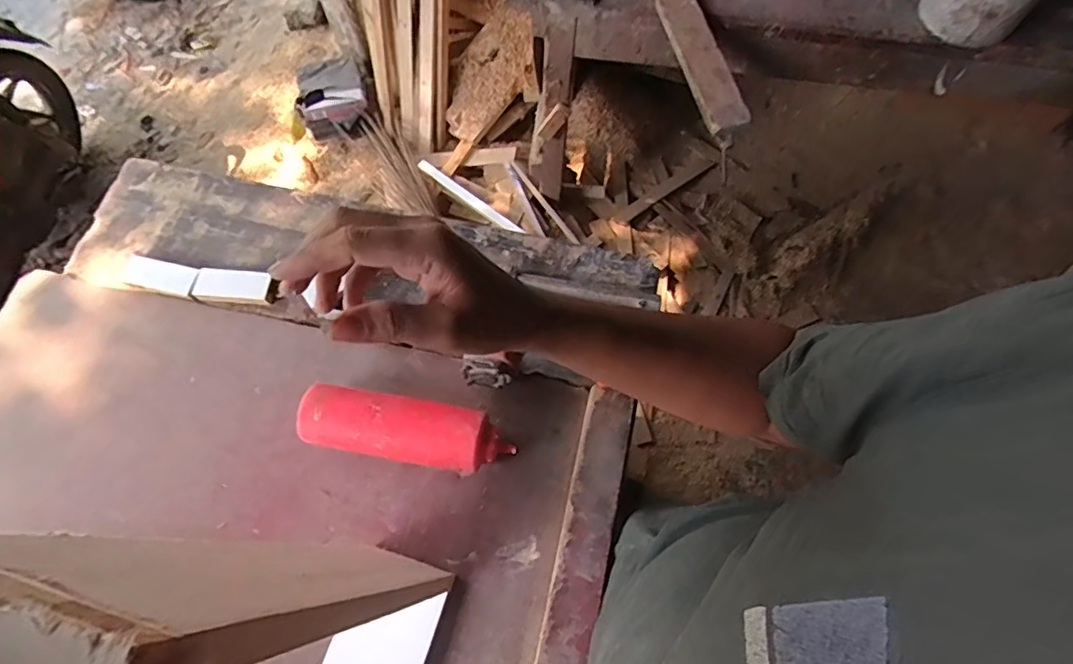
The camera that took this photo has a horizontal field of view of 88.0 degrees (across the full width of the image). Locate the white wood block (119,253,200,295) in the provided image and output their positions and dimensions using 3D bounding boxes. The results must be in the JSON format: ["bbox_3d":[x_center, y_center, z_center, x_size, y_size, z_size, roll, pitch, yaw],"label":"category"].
[{"bbox_3d":[-0.510,-0.077,0.752,0.106,0.012,0.044,10,67,5],"label":"white wood block"}]

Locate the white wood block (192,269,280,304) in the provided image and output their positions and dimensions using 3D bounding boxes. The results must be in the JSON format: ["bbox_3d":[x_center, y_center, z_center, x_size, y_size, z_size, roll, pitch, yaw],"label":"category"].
[{"bbox_3d":[-0.402,-0.060,0.739,0.111,0.020,0.041,4,67,3],"label":"white wood block"}]

